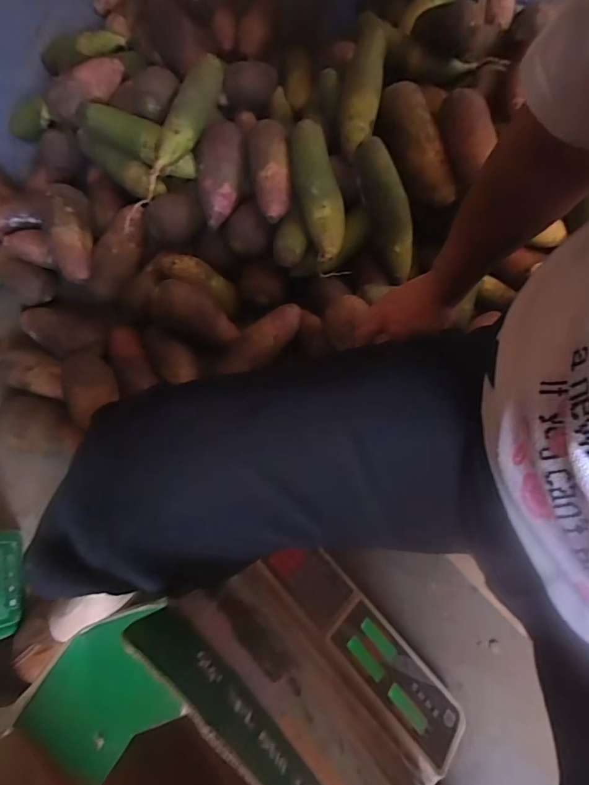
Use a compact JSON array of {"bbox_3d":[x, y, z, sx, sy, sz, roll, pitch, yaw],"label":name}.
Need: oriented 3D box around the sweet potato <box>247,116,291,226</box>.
[{"bbox_3d":[-0.037,-0.340,0.680,0.061,0.044,0.151,-6,72,0],"label":"sweet potato"}]

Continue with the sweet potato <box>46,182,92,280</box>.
[{"bbox_3d":[-0.354,-0.251,0.706,0.057,0.053,0.157,-8,86,-1],"label":"sweet potato"}]

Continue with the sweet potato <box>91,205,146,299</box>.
[{"bbox_3d":[-0.287,-0.230,0.738,0.062,0.052,0.154,28,98,10],"label":"sweet potato"}]

